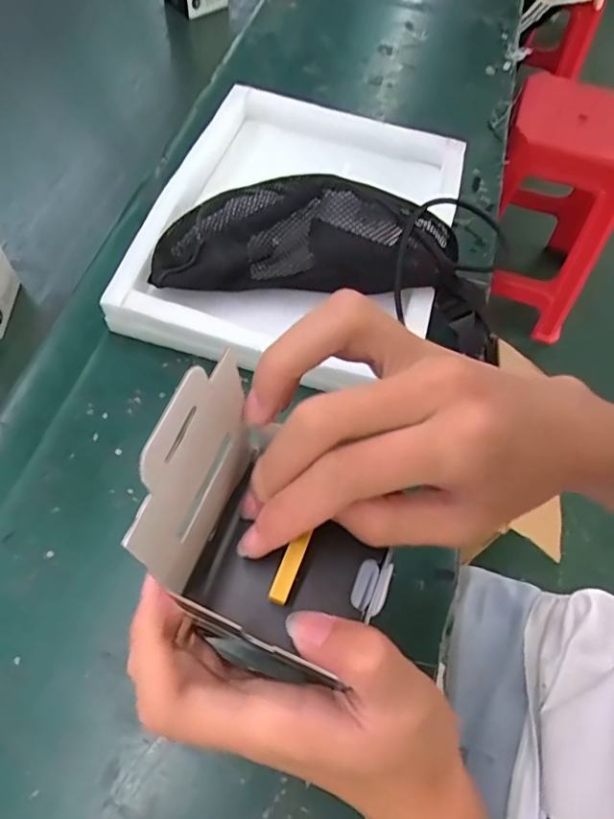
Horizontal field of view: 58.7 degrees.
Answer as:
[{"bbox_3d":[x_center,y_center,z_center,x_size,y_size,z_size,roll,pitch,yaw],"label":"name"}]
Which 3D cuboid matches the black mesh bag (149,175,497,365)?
[{"bbox_3d":[0.022,-0.147,0.509,0.323,0.104,0.119,7,59,0],"label":"black mesh bag"}]

